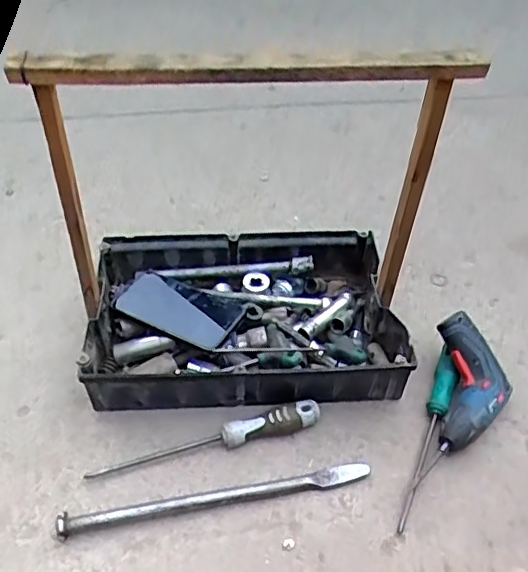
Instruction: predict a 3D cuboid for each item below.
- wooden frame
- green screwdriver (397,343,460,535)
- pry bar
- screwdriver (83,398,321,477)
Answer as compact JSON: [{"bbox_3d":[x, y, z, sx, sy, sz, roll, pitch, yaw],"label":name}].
[{"bbox_3d":[-0.017,-0.087,0.564,0.359,0.299,0.046,-1,50,1],"label":"wooden frame"},{"bbox_3d":[0.183,0.167,0.655,0.024,0.032,0.214,18,62,13],"label":"green screwdriver"},{"bbox_3d":[-0.045,0.212,0.600,0.316,0.022,0.021,-7,47,-11],"label":"pry bar"},{"bbox_3d":[-0.062,0.160,0.637,0.247,0.036,0.031,-8,47,-12],"label":"screwdriver"}]

